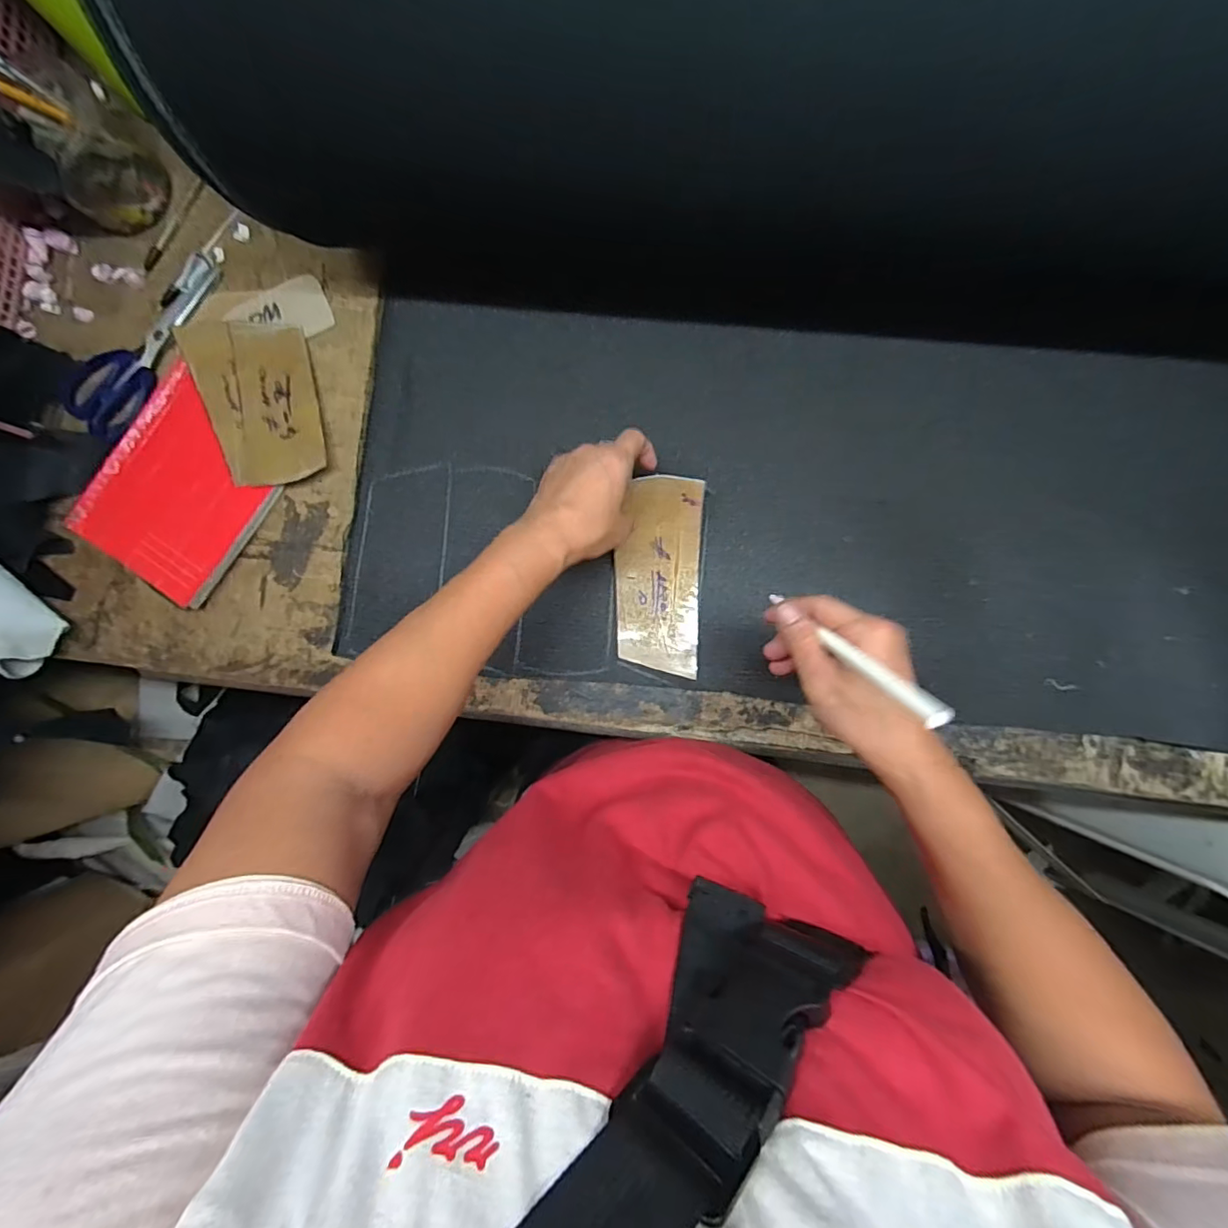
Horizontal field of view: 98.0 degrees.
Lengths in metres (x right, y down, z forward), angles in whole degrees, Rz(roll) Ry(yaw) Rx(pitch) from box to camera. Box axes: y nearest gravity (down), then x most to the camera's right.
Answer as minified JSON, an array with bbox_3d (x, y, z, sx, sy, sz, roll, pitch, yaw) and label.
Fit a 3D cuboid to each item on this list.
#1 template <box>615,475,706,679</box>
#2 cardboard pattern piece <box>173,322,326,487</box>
[{"bbox_3d":[0.038,-0.031,0.449,0.069,0.020,0.159,3,100,4],"label":"template"},{"bbox_3d":[-0.322,-0.193,0.485,0.103,0.007,0.156,-15,86,-2],"label":"cardboard pattern piece"}]

